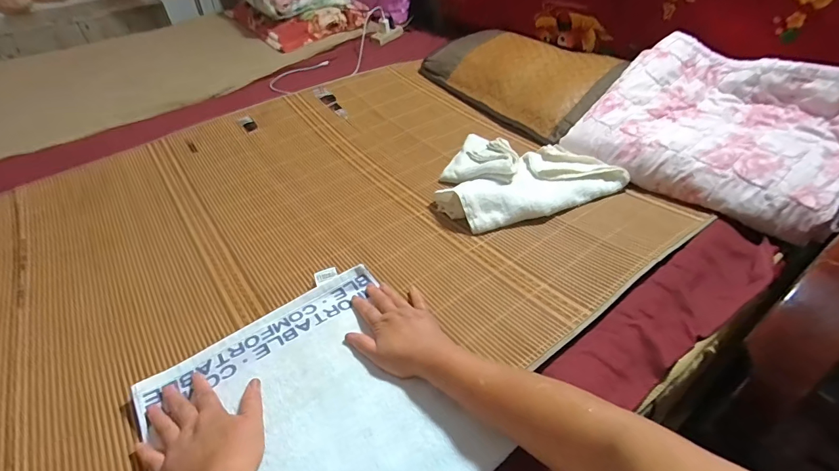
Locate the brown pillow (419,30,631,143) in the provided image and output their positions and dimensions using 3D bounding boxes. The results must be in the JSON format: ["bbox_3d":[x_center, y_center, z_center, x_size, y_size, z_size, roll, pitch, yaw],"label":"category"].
[{"bbox_3d":[0.254,-0.443,1.115,0.274,0.088,0.557,-25,45,-23],"label":"brown pillow"}]

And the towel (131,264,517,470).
[{"bbox_3d":[-0.132,0.210,0.482,0.316,0.016,0.352,-26,45,-24],"label":"towel"}]

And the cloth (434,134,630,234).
[{"bbox_3d":[0.190,-0.132,0.830,0.332,0.048,0.272,-15,41,-13],"label":"cloth"}]

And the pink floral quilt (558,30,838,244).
[{"bbox_3d":[0.554,-0.223,0.757,0.446,0.114,0.349,34,71,34],"label":"pink floral quilt"}]

